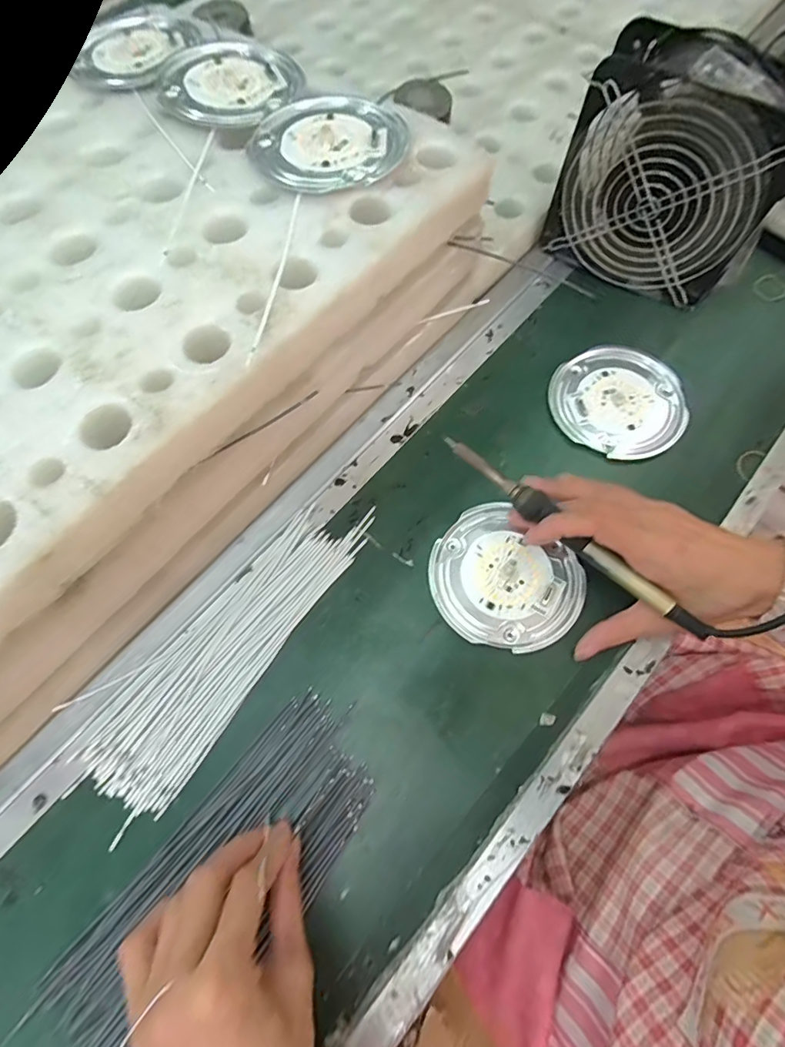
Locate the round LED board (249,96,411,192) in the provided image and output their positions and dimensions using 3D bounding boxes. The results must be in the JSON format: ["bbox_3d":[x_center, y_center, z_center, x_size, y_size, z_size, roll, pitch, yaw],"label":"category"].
[{"bbox_3d":[-0.042,-0.253,0.316,0.098,0.005,0.093,-1,69,2],"label":"round LED board"}]

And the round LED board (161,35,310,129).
[{"bbox_3d":[-0.125,-0.329,0.354,0.101,0.009,0.103,-1,69,2],"label":"round LED board"}]

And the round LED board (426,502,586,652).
[{"bbox_3d":[0.078,0.041,0.338,0.102,0.009,0.092,38,75,13],"label":"round LED board"}]

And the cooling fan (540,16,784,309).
[{"bbox_3d":[0.210,-0.262,0.364,0.146,0.152,0.051,32,74,13],"label":"cooling fan"}]

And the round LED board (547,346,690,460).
[{"bbox_3d":[0.184,-0.102,0.387,0.103,0.006,0.100,-1,69,2],"label":"round LED board"}]

